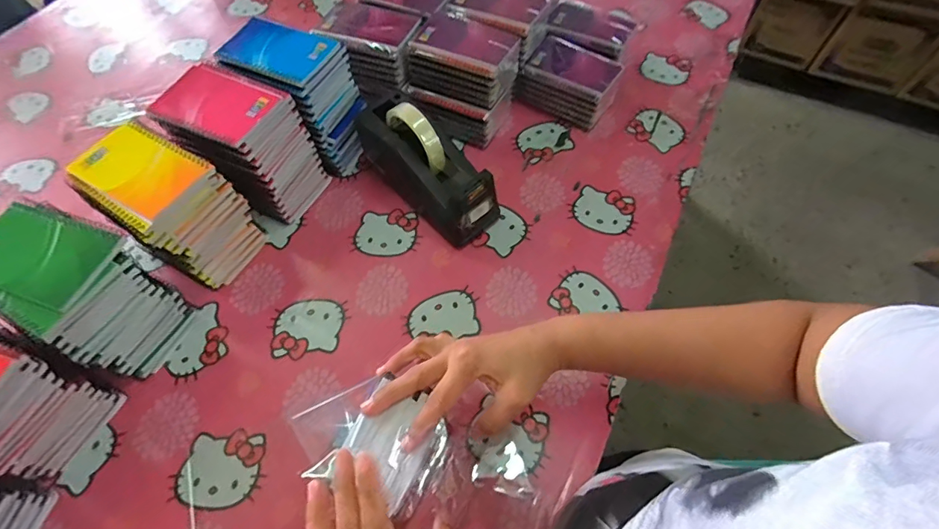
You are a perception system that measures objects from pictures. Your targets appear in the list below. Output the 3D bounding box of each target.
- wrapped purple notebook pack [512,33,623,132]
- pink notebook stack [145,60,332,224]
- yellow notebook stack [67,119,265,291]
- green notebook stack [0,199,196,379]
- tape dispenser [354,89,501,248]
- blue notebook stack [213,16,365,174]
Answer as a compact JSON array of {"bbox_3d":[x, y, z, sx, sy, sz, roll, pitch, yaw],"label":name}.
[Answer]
[{"bbox_3d":[0.152,-0.280,0.674,0.135,0.064,0.103,27,65,14],"label":"wrapped purple notebook pack"},{"bbox_3d":[-0.278,-0.147,0.557,0.129,0.153,0.096,23,64,12],"label":"pink notebook stack"},{"bbox_3d":[-0.343,-0.061,0.517,0.125,0.148,0.096,26,64,14],"label":"yellow notebook stack"},{"bbox_3d":[-0.398,0.034,0.464,0.127,0.147,0.100,22,63,12],"label":"green notebook stack"},{"bbox_3d":[-0.054,-0.130,0.561,0.195,0.127,0.073,41,69,20],"label":"tape dispenser"},{"bbox_3d":[-0.228,-0.223,0.601,0.164,0.156,0.097,26,64,14],"label":"blue notebook stack"}]

